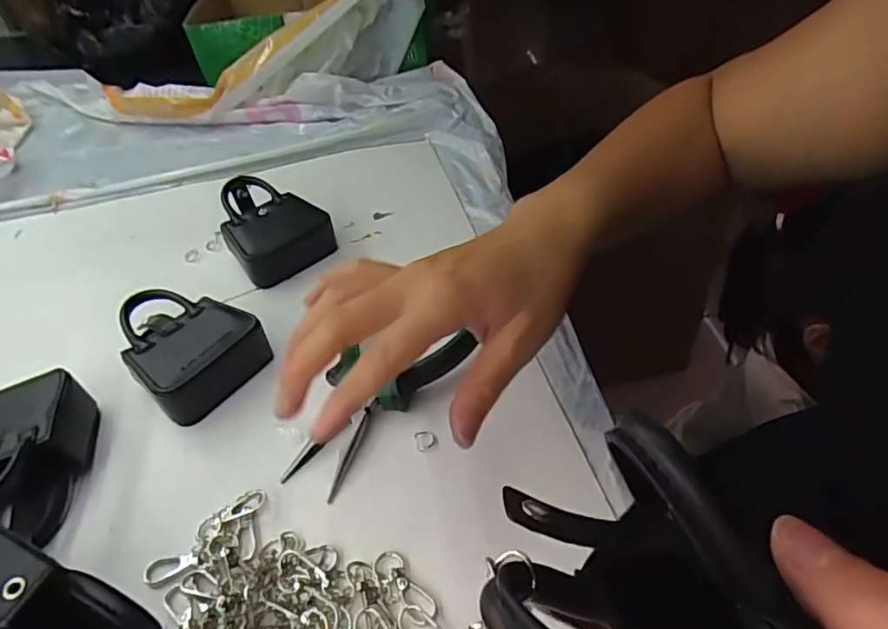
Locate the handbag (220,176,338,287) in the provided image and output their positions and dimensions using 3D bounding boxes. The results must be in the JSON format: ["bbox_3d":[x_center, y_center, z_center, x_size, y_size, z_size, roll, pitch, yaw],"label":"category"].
[{"bbox_3d":[-0.146,-0.074,0.475,0.075,0.047,0.088,-31,48,-25],"label":"handbag"}]

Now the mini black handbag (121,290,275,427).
[{"bbox_3d":[-0.176,0.023,0.387,0.099,0.038,0.075,24,50,29],"label":"mini black handbag"}]

